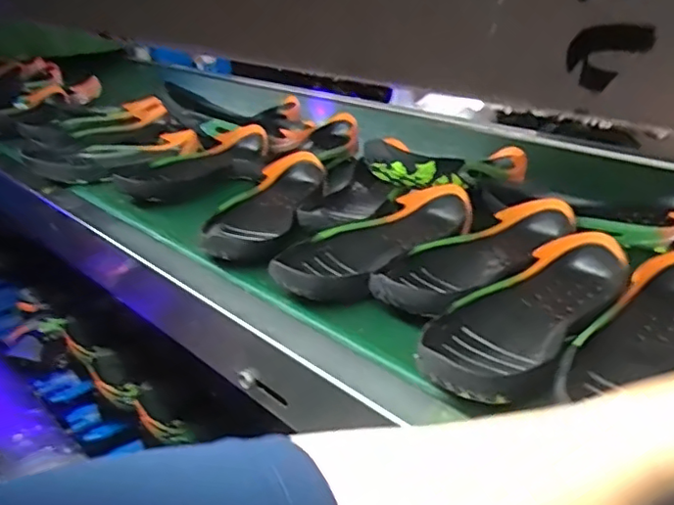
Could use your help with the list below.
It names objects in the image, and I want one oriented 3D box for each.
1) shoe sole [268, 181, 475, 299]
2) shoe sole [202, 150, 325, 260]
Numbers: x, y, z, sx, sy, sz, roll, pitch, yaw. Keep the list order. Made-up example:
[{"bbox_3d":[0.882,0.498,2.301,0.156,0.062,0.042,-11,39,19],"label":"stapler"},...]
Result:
[{"bbox_3d":[0.029,-0.011,0.599,0.239,0.035,0.098,-25,33,-35],"label":"shoe sole"},{"bbox_3d":[-0.084,-0.050,0.690,0.099,0.044,0.236,2,27,12],"label":"shoe sole"}]

